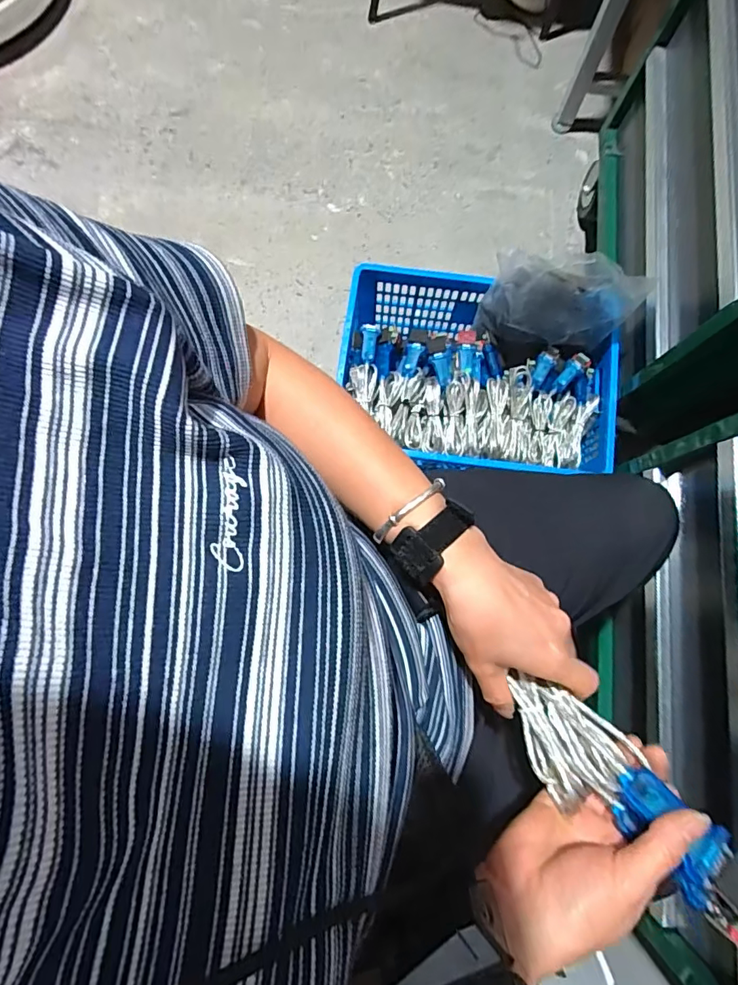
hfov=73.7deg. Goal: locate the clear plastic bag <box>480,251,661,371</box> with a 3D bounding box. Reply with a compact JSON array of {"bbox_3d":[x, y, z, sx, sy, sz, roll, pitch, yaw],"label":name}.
[{"bbox_3d":[0.313,-0.300,0.829,0.229,0.167,0.112,5,81,-1],"label":"clear plastic bag"}]

